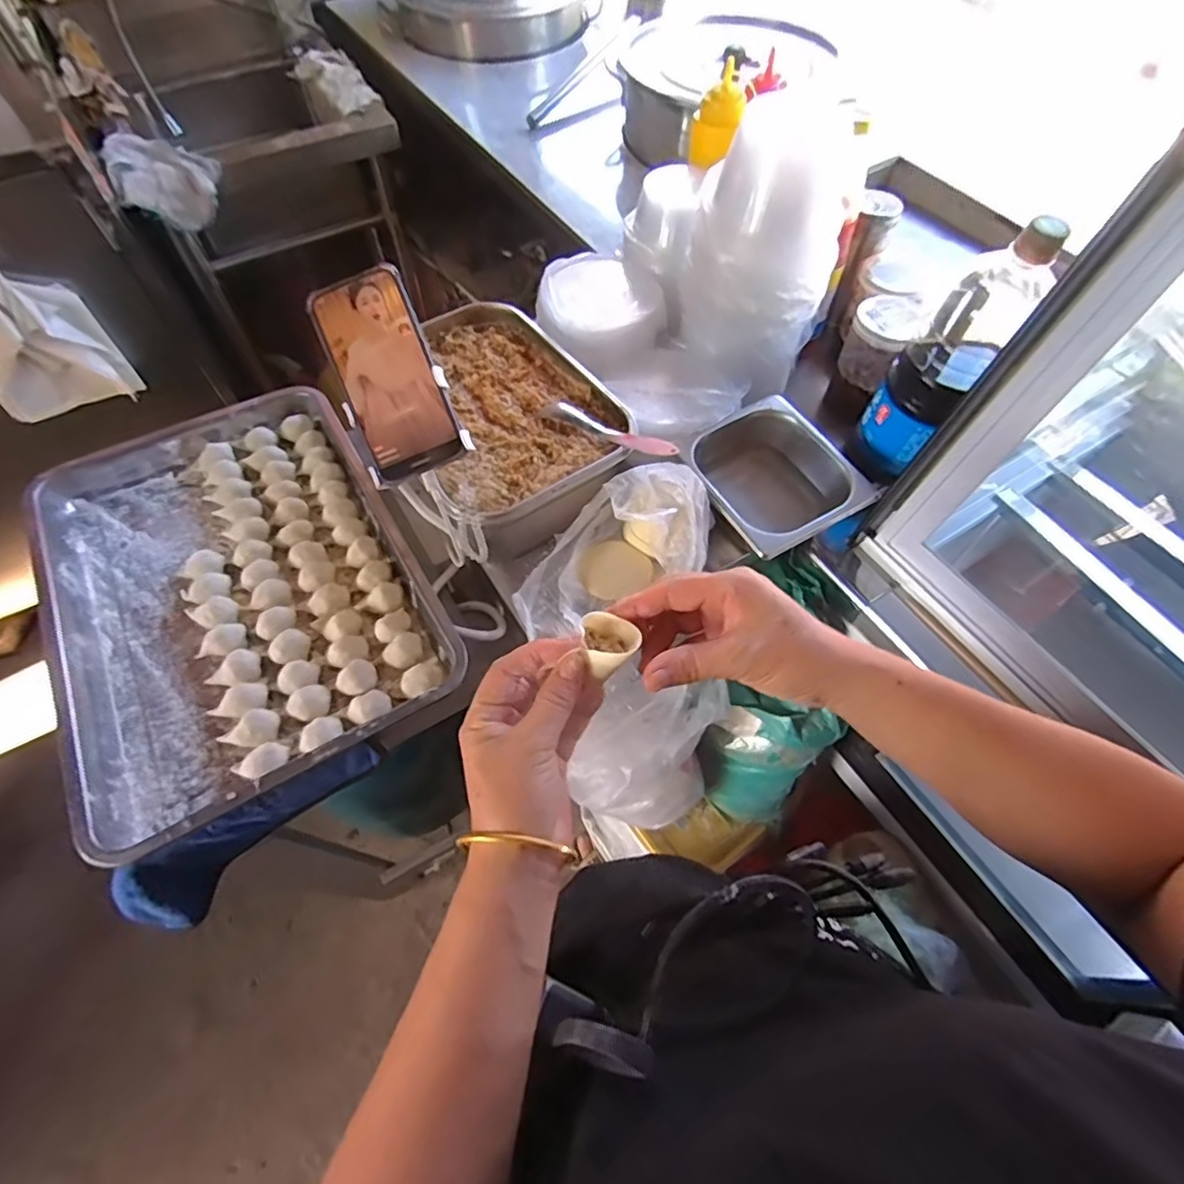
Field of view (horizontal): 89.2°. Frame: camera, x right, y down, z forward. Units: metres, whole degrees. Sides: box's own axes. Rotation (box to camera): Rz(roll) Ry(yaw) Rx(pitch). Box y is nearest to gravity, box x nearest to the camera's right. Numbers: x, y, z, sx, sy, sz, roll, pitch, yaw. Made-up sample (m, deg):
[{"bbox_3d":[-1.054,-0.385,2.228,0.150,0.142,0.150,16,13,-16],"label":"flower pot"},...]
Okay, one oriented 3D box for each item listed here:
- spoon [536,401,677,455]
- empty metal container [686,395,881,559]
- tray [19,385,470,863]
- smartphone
[{"bbox_3d":[0.017,-0.169,0.626,0.164,0.018,0.026,29,62,28],"label":"spoon"},{"bbox_3d":[0.192,-0.116,0.672,0.159,0.071,0.176,-26,64,-16],"label":"empty metal container"},{"bbox_3d":[-0.385,-0.017,0.648,0.348,0.064,0.505,-27,65,-17],"label":"tray"},{"bbox_3d":[-0.164,-0.175,0.485,0.078,0.006,0.160,-23,93,2],"label":"smartphone"}]

